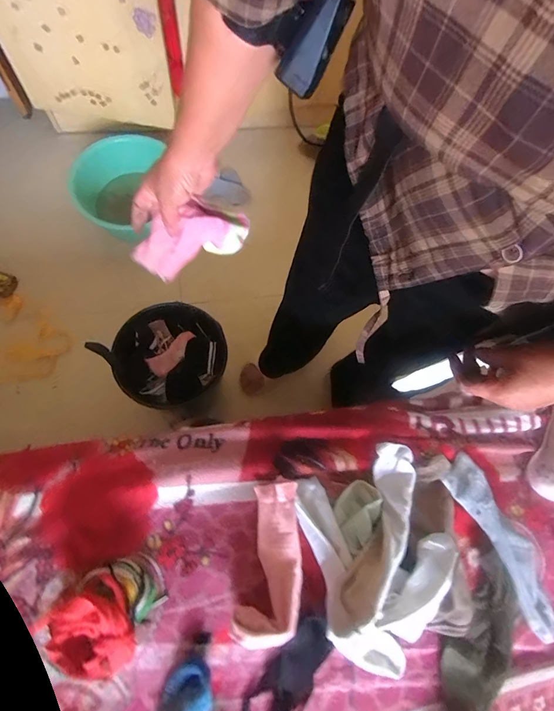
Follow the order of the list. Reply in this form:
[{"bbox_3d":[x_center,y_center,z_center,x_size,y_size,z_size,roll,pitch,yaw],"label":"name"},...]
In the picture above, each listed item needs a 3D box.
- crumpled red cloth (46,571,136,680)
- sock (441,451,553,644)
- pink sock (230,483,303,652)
[{"bbox_3d":[-0.204,0.296,0.407,0.083,0.037,0.094,-15,63,-11],"label":"crumpled red cloth"},{"bbox_3d":[0.311,0.260,0.520,0.050,0.056,0.243,-20,64,-13],"label":"sock"},{"bbox_3d":[-0.008,0.254,0.475,0.073,0.054,0.177,5,61,-1],"label":"pink sock"}]

